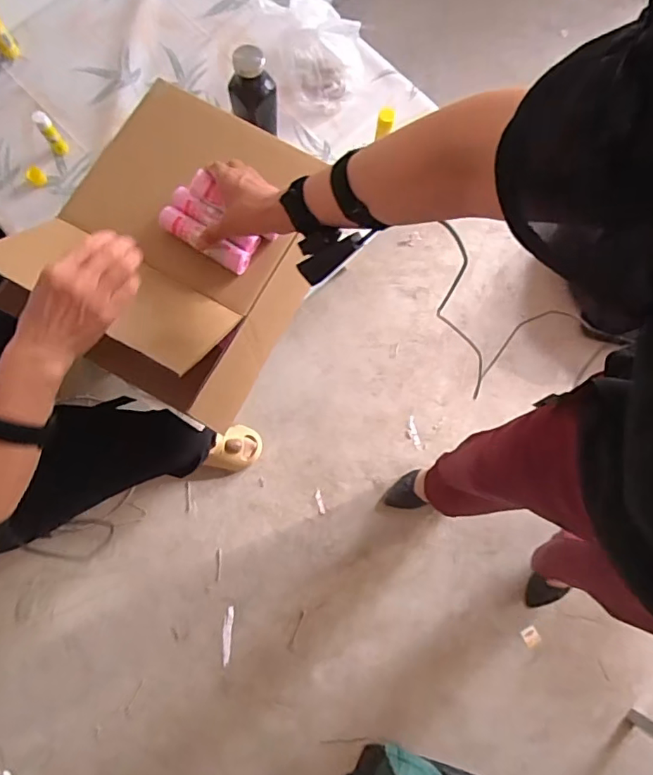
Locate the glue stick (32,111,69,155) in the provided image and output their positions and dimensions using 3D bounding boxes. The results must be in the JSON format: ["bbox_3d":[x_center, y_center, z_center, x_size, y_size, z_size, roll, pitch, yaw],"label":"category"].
[{"bbox_3d":[-0.519,-0.479,0.963,0.028,0.089,0.026,0,76,-2],"label":"glue stick"}]

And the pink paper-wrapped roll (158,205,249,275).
[{"bbox_3d":[-0.156,-0.189,0.651,0.126,0.024,0.034,31,77,4],"label":"pink paper-wrapped roll"}]

